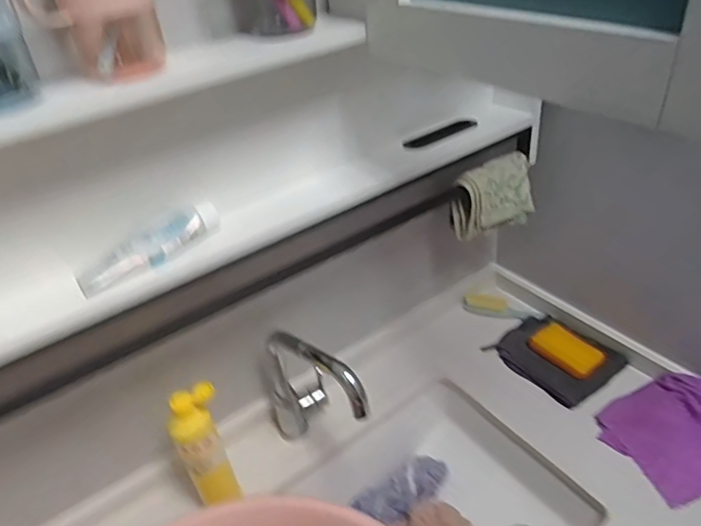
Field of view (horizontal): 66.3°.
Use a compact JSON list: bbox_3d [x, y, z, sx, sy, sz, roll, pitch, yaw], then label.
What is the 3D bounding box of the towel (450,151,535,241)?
[{"bbox_3d":[0.228,-0.104,0.854,0.133,0.101,0.055,-16,37,-13],"label":"towel"}]

